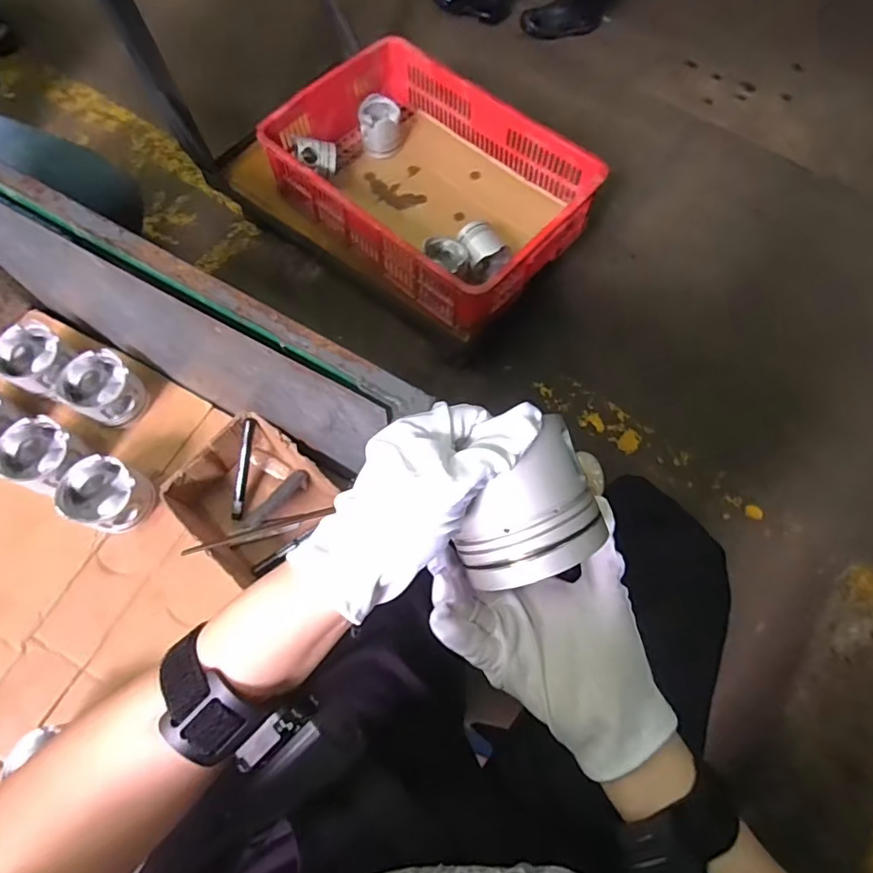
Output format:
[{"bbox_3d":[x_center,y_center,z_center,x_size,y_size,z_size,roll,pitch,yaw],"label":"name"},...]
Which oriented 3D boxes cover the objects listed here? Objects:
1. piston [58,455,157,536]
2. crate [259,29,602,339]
[{"bbox_3d":[-0.452,0.083,0.746,0.093,0.101,0.086,1,69,-4],"label":"piston"},{"bbox_3d":[-0.016,-0.529,1.122,0.595,0.174,0.395,40,71,11],"label":"crate"}]

